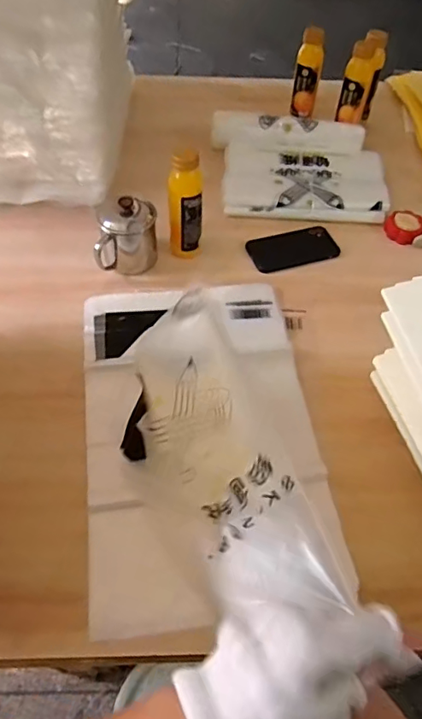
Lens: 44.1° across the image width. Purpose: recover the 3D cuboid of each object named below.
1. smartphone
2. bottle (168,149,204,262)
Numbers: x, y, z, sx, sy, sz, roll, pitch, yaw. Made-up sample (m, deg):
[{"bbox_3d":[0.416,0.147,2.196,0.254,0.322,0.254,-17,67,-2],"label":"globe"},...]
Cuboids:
[{"bbox_3d":[0.139,-0.188,0.881,0.150,0.009,0.079,-14,56,-13],"label":"smartphone"},{"bbox_3d":[-0.038,-0.234,0.793,0.050,0.165,0.044,5,54,0],"label":"bottle"}]

